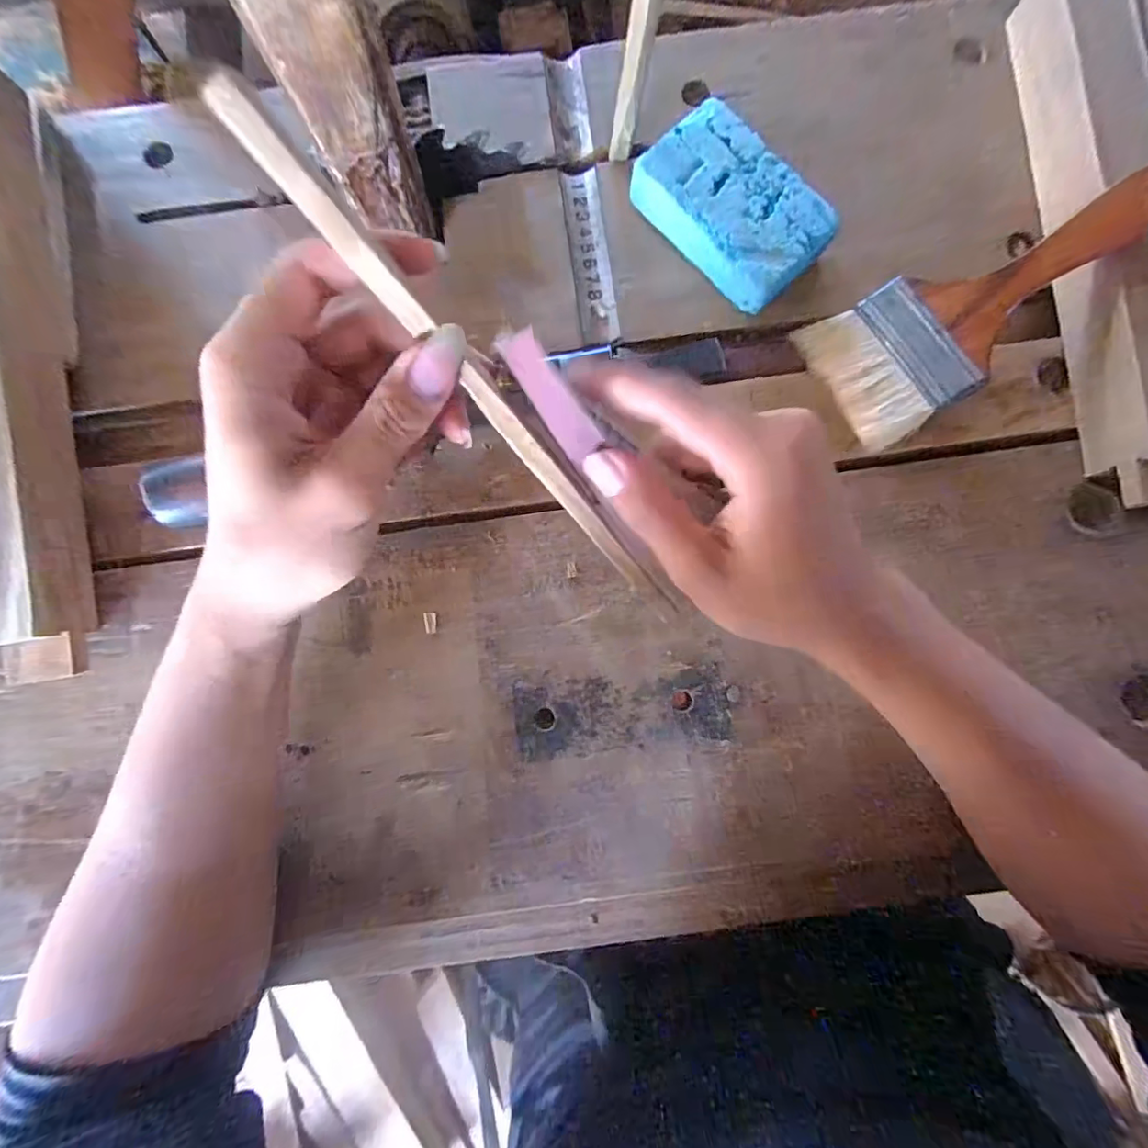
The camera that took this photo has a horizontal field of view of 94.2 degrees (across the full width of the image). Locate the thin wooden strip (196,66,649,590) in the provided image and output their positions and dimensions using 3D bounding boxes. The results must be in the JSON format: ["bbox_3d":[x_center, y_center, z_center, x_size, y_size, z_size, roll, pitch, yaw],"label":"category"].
[{"bbox_3d":[-0.034,-0.066,0.193,0.013,0.008,0.209,-45,118,-3],"label":"thin wooden strip"}]

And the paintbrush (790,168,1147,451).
[{"bbox_3d":[0.216,-0.142,0.272,0.175,0.012,0.074,-30,84,15],"label":"paintbrush"}]

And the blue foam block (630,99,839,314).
[{"bbox_3d":[0.086,-0.198,0.290,0.063,0.021,0.102,-44,85,-3],"label":"blue foam block"}]

